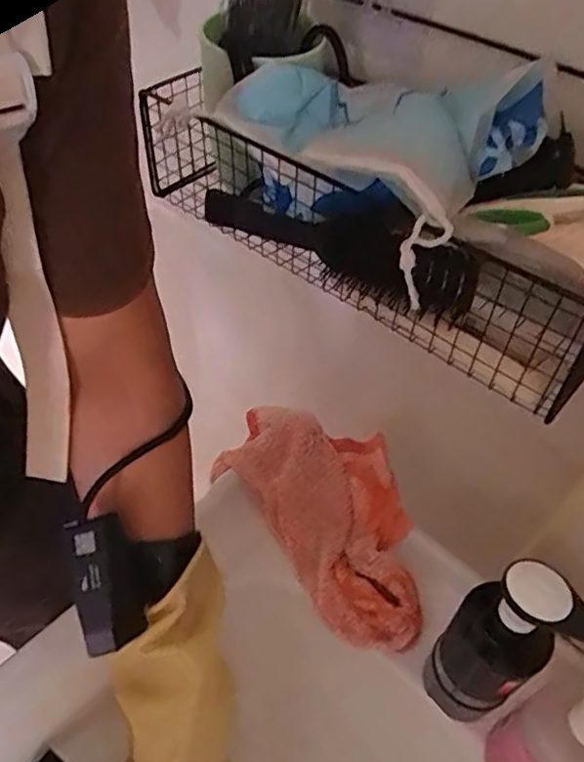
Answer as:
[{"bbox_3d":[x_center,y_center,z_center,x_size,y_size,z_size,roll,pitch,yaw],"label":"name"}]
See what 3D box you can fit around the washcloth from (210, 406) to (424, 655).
[{"bbox_3d":[0.033,0.100,0.504,0.119,0.037,0.228,-29,56,-27],"label":"washcloth"}]

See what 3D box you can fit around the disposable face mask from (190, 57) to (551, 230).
[{"bbox_3d":[0.038,-0.139,0.333,0.173,0.053,0.094,28,51,19],"label":"disposable face mask"}]

